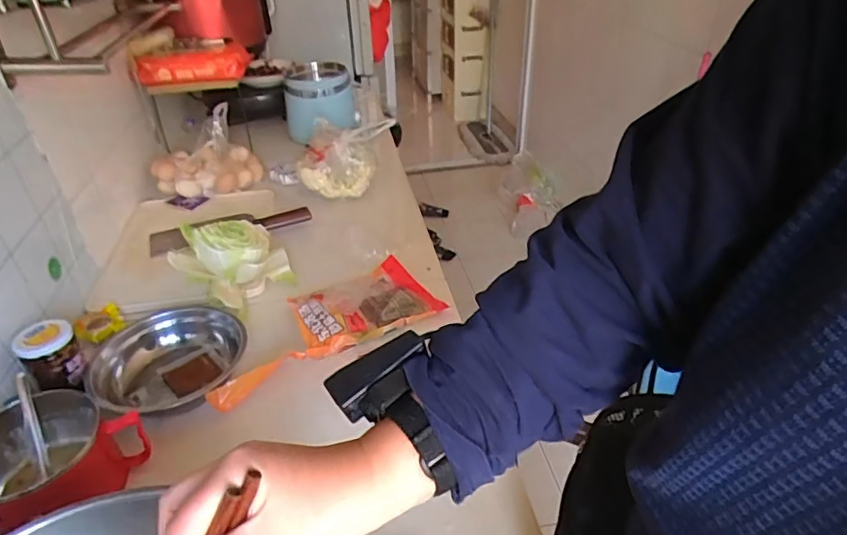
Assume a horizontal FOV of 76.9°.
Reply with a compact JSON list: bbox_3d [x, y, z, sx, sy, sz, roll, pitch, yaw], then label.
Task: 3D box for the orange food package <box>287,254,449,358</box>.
[{"bbox_3d":[-0.100,0.047,0.847,0.225,0.044,0.166,-20,38,-24],"label":"orange food package"}]

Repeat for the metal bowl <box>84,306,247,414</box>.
[{"bbox_3d":[-0.348,0.135,0.744,0.194,0.062,0.194,-1,34,1],"label":"metal bowl"}]

